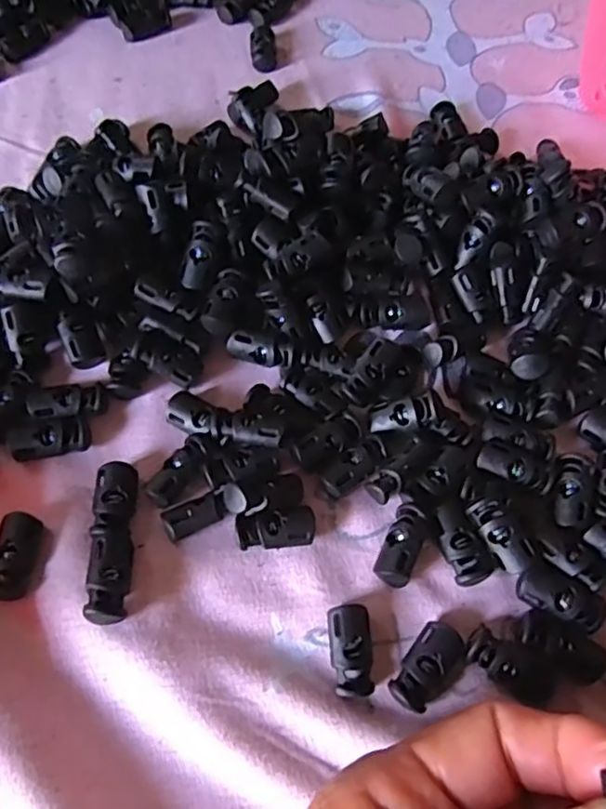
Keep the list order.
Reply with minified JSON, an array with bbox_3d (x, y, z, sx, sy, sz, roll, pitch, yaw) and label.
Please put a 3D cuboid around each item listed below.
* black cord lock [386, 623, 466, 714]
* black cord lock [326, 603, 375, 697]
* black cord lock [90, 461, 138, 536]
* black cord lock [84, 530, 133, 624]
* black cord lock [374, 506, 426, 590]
[{"bbox_3d":[0.040,0.084,0.204,0.014,0.007,0.027,38,68,16],"label":"black cord lock"},{"bbox_3d":[0.015,0.079,0.205,0.014,0.007,0.027,-3,63,-4],"label":"black cord lock"},{"bbox_3d":[-0.066,0.033,0.223,0.014,0.008,0.026,-4,63,-4],"label":"black cord lock"},{"bbox_3d":[-0.063,0.056,0.207,0.011,0.011,0.030,-3,63,-4],"label":"black cord lock"},{"bbox_3d":[0.034,0.049,0.219,0.012,0.011,0.028,23,64,9],"label":"black cord lock"}]

